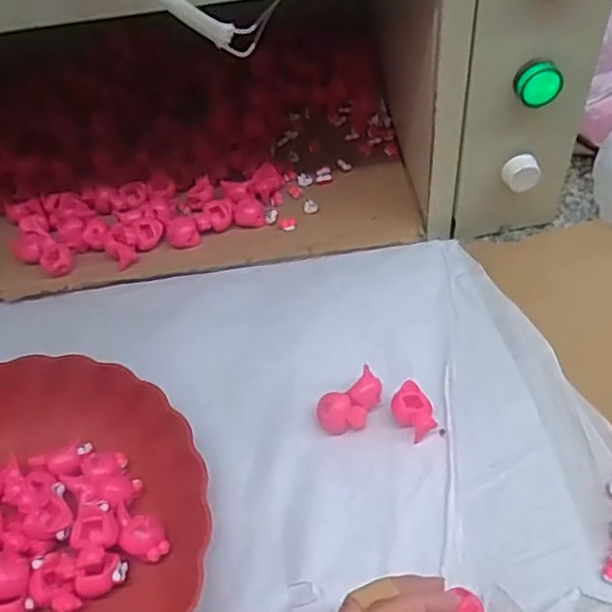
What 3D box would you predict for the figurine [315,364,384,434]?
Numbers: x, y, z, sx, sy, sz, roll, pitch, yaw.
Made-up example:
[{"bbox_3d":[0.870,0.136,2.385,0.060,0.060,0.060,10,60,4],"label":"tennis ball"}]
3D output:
[{"bbox_3d":[0.029,0.064,0.403,0.046,0.021,0.027,-34,56,-20],"label":"figurine"}]

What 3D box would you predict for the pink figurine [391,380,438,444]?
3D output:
[{"bbox_3d":[0.067,0.066,0.395,0.025,0.016,0.033,-15,52,-7],"label":"pink figurine"}]

